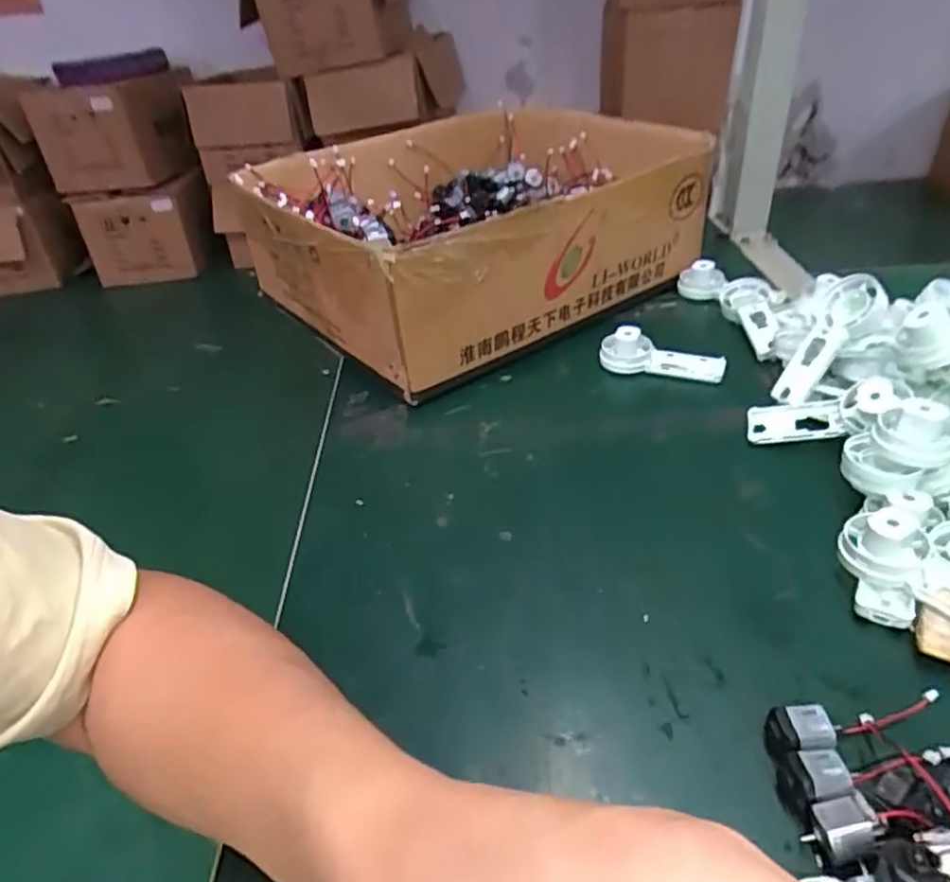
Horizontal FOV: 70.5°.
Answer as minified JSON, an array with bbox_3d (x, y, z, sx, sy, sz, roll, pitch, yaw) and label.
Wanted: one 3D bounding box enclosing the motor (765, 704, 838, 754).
[{"bbox_3d":[0.133,0.122,0.278,0.026,0.017,0.020,-1,36,6],"label":"motor"}]

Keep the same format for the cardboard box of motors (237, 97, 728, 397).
[{"bbox_3d":[0.004,-0.222,0.672,0.418,0.130,0.348,-28,42,-28],"label":"cardboard box of motors"}]

